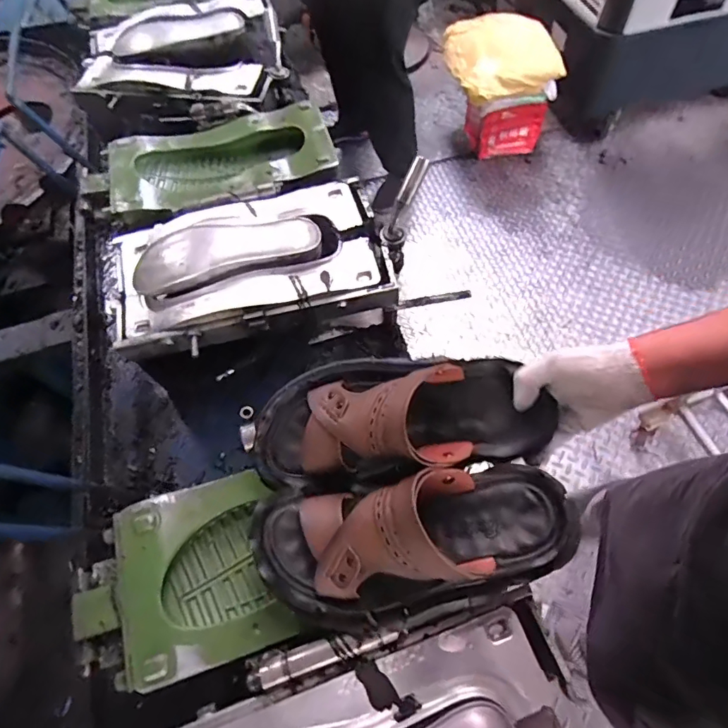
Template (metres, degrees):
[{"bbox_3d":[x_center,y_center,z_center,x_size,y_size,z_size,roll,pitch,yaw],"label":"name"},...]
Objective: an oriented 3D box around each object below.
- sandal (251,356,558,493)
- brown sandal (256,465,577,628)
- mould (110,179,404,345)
[{"bbox_3d":[0.033,0.043,0.456,0.275,0.086,0.122,-7,60,5],"label":"sandal"},{"bbox_3d":[0.041,0.159,0.416,0.272,0.096,0.119,-5,61,2],"label":"brown sandal"},{"bbox_3d":[-0.160,-0.144,0.642,0.379,0.049,0.211,-14,61,-3],"label":"mould"}]

